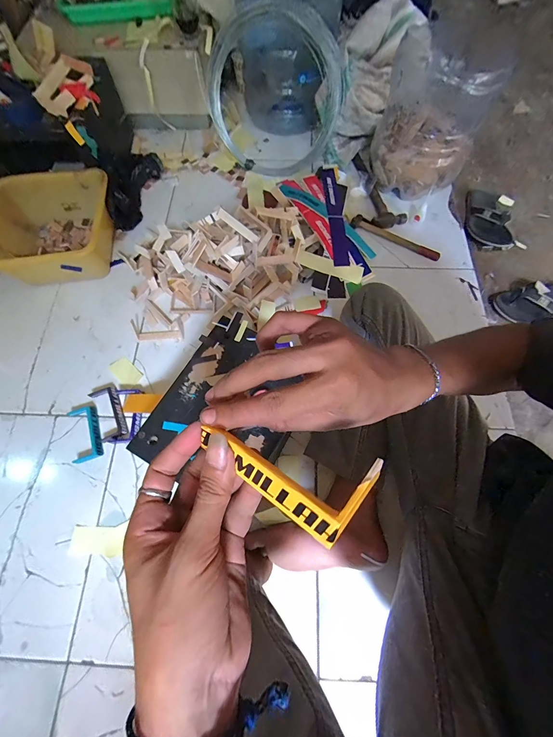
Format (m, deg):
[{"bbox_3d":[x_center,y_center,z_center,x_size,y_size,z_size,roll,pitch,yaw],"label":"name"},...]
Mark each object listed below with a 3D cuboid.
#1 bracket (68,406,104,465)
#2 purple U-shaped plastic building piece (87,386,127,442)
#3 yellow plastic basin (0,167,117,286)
[{"bbox_3d":[-0.383,0.130,0.625,0.056,0.009,0.110,-17,68,-6],"label":"bracket"},{"bbox_3d":[-0.345,0.089,0.637,0.051,0.010,0.112,-22,69,-8],"label":"purple U-shaped plastic building piece"},{"bbox_3d":[-0.535,-0.330,0.740,0.240,0.143,0.271,2,68,2],"label":"yellow plastic basin"}]

